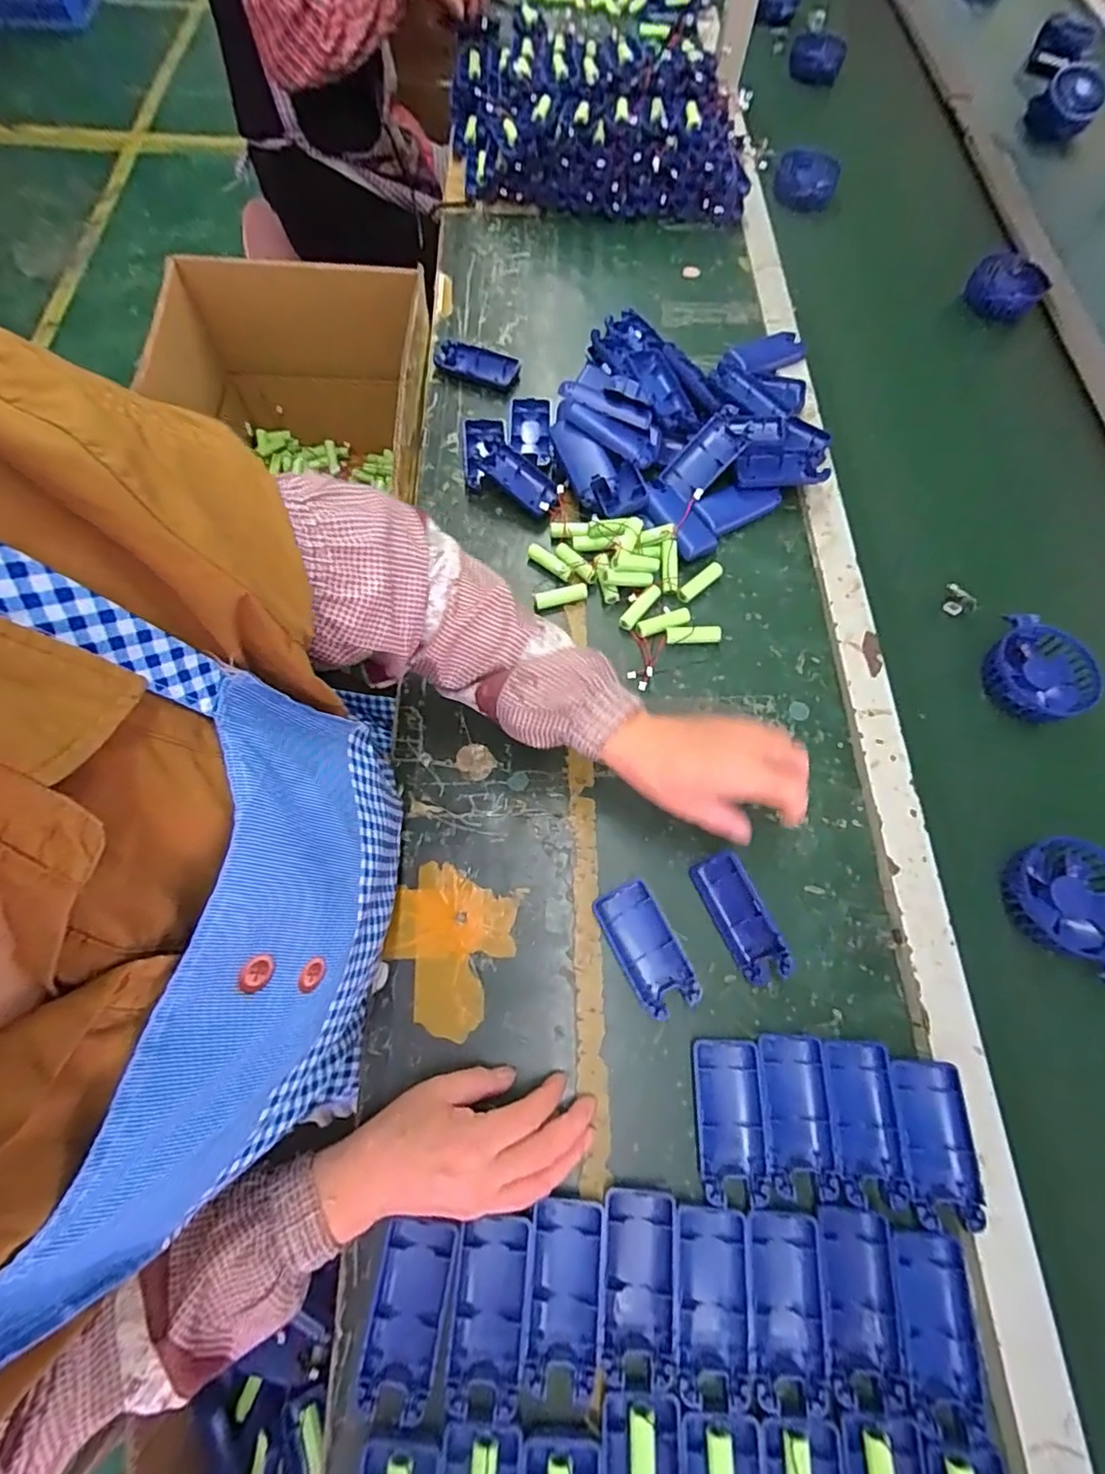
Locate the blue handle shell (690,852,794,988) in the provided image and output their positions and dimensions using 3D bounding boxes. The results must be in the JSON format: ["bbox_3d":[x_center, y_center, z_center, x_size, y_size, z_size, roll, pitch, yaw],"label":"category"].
[{"bbox_3d":[0.143,0.134,0.438,0.015,0.046,0.095,-6,64,-41],"label":"blue handle shell"}]

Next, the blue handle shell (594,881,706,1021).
[{"bbox_3d":[0.069,0.158,0.434,0.043,0.020,0.093,-24,71,-11],"label":"blue handle shell"}]

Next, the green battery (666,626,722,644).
[{"bbox_3d":[0.131,-0.095,0.542,0.050,0.014,0.014,-1,68,-3],"label":"green battery"}]

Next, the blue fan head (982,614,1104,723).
[{"bbox_3d":[0.445,-0.056,0.533,0.086,0.033,0.090,1,68,-2],"label":"blue fan head"}]

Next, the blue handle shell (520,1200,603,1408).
[{"bbox_3d":[0.007,0.343,0.358,0.044,0.014,0.092,6,68,0],"label":"blue handle shell"}]

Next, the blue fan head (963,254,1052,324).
[{"bbox_3d":[0.581,-0.577,0.745,0.085,0.047,0.049,33,71,10],"label":"blue fan head"}]

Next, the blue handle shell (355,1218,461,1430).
[{"bbox_3d":[-0.087,0.354,0.356,0.044,0.013,0.090,8,68,1],"label":"blue handle shell"}]

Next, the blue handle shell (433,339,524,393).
[{"bbox_3d":[-0.086,-0.423,0.663,0.096,0.016,0.050,22,69,6],"label":"blue handle shell"}]

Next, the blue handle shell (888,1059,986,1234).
[{"bbox_3d":[0.258,0.272,0.392,0.046,0.012,0.093,3,68,-1],"label":"blue handle shell"}]

